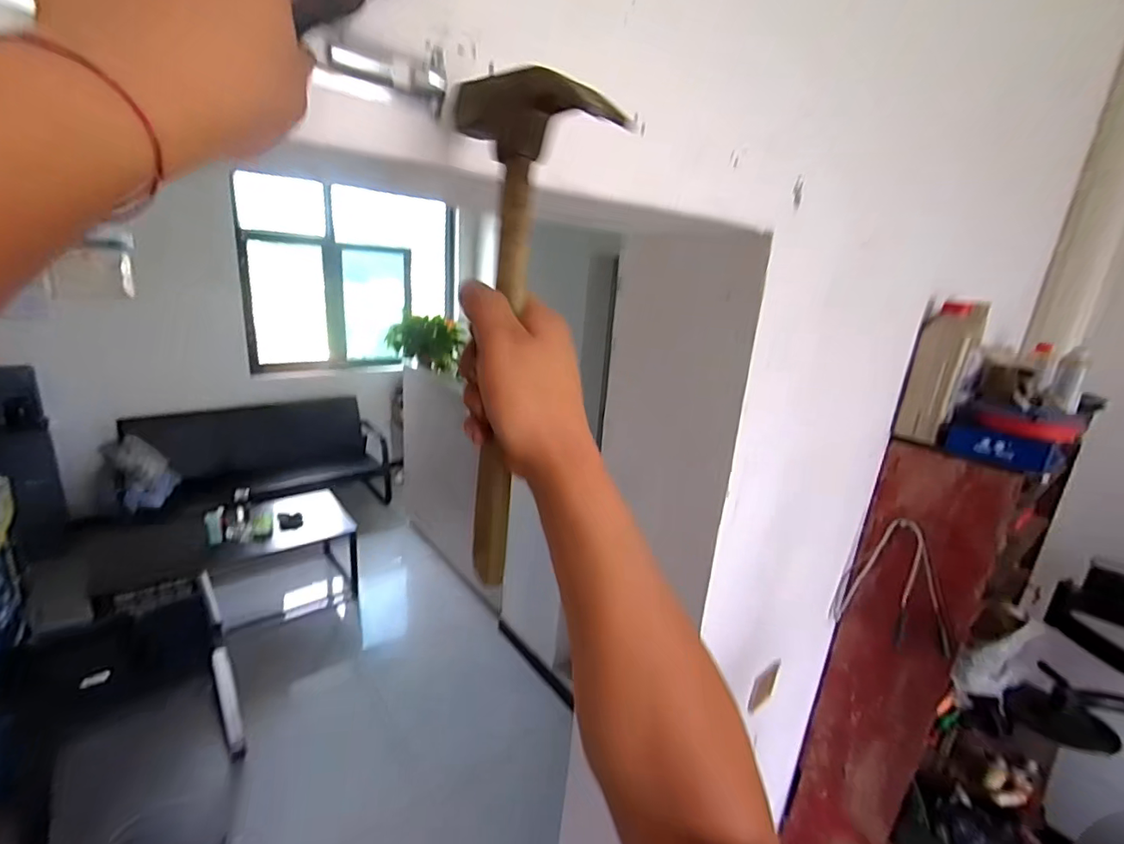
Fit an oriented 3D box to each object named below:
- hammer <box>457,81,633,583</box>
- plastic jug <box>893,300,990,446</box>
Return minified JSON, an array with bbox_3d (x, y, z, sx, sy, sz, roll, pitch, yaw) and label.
[{"bbox_3d":[-0.033,-0.041,0.307,0.027,0.312,0.118,-3,14,-39],"label":"hammer"},{"bbox_3d":[0.850,-0.113,1.131,0.103,0.287,0.162,18,22,37],"label":"plastic jug"}]

